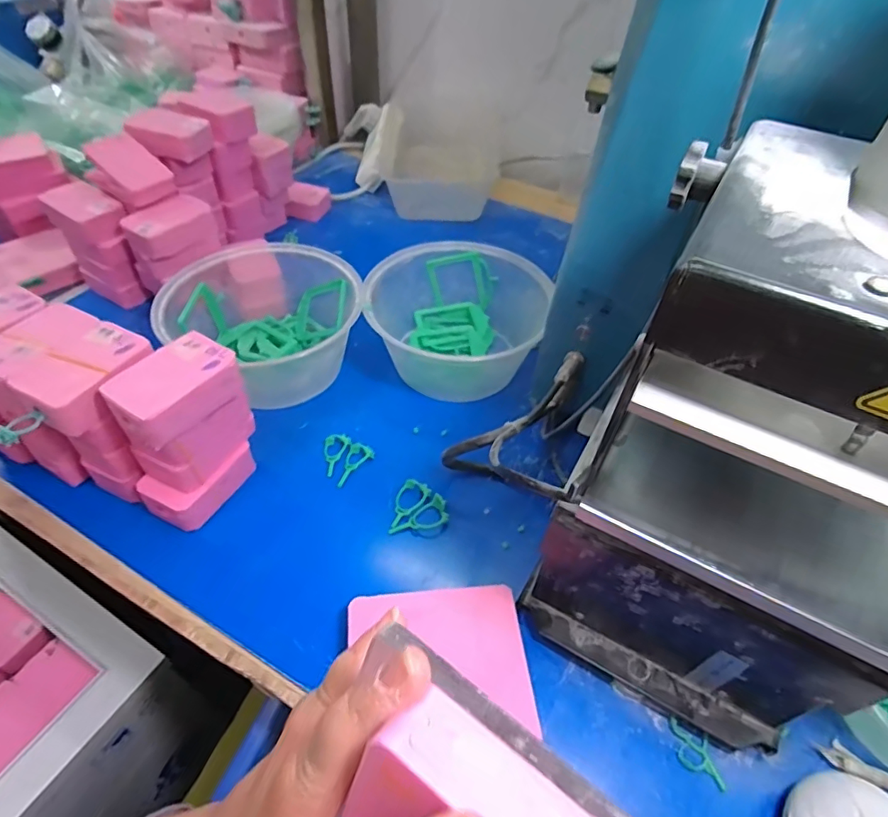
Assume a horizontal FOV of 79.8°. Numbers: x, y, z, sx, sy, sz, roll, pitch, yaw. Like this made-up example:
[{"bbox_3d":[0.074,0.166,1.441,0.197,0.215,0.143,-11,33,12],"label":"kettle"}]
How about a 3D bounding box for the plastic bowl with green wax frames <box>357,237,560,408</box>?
[{"bbox_3d":[0.007,-0.082,0.499,0.137,0.085,0.142,2,48,-2],"label":"plastic bowl with green wax frames"}]

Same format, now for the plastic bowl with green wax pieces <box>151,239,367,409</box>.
[{"bbox_3d":[-0.159,-0.076,0.477,0.175,0.069,0.160,20,50,15],"label":"plastic bowl with green wax pieces"}]

